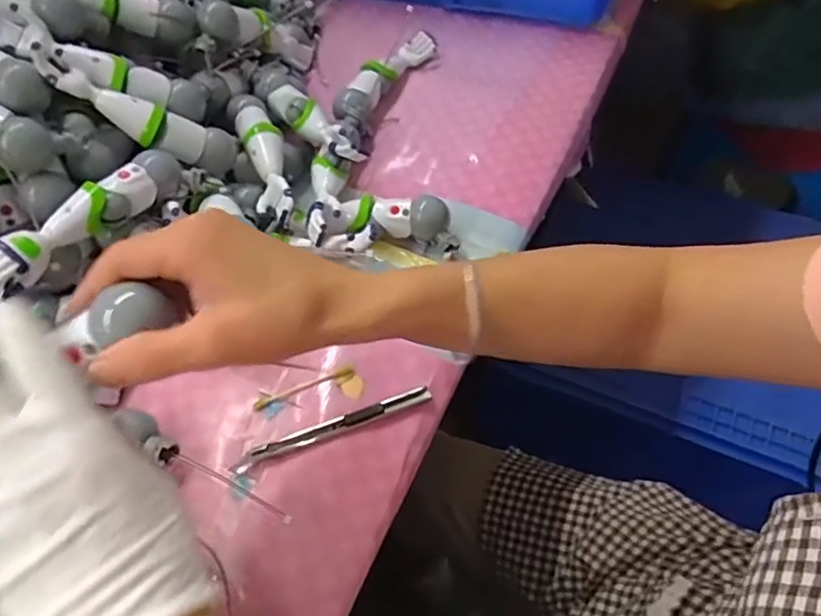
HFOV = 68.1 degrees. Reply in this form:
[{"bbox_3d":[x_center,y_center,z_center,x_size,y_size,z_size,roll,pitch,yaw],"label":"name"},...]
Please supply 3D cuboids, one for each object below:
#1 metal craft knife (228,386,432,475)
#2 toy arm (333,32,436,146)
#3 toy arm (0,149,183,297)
[{"bbox_3d":[-0.053,0.078,0.410,0.138,0.009,0.015,-20,57,-9],"label":"metal craft knife"},{"bbox_3d":[-0.030,-0.221,0.595,0.044,0.034,0.183,20,60,17],"label":"toy arm"},{"bbox_3d":[-0.215,-0.060,0.402,0.028,0.034,0.144,28,63,21],"label":"toy arm"}]

